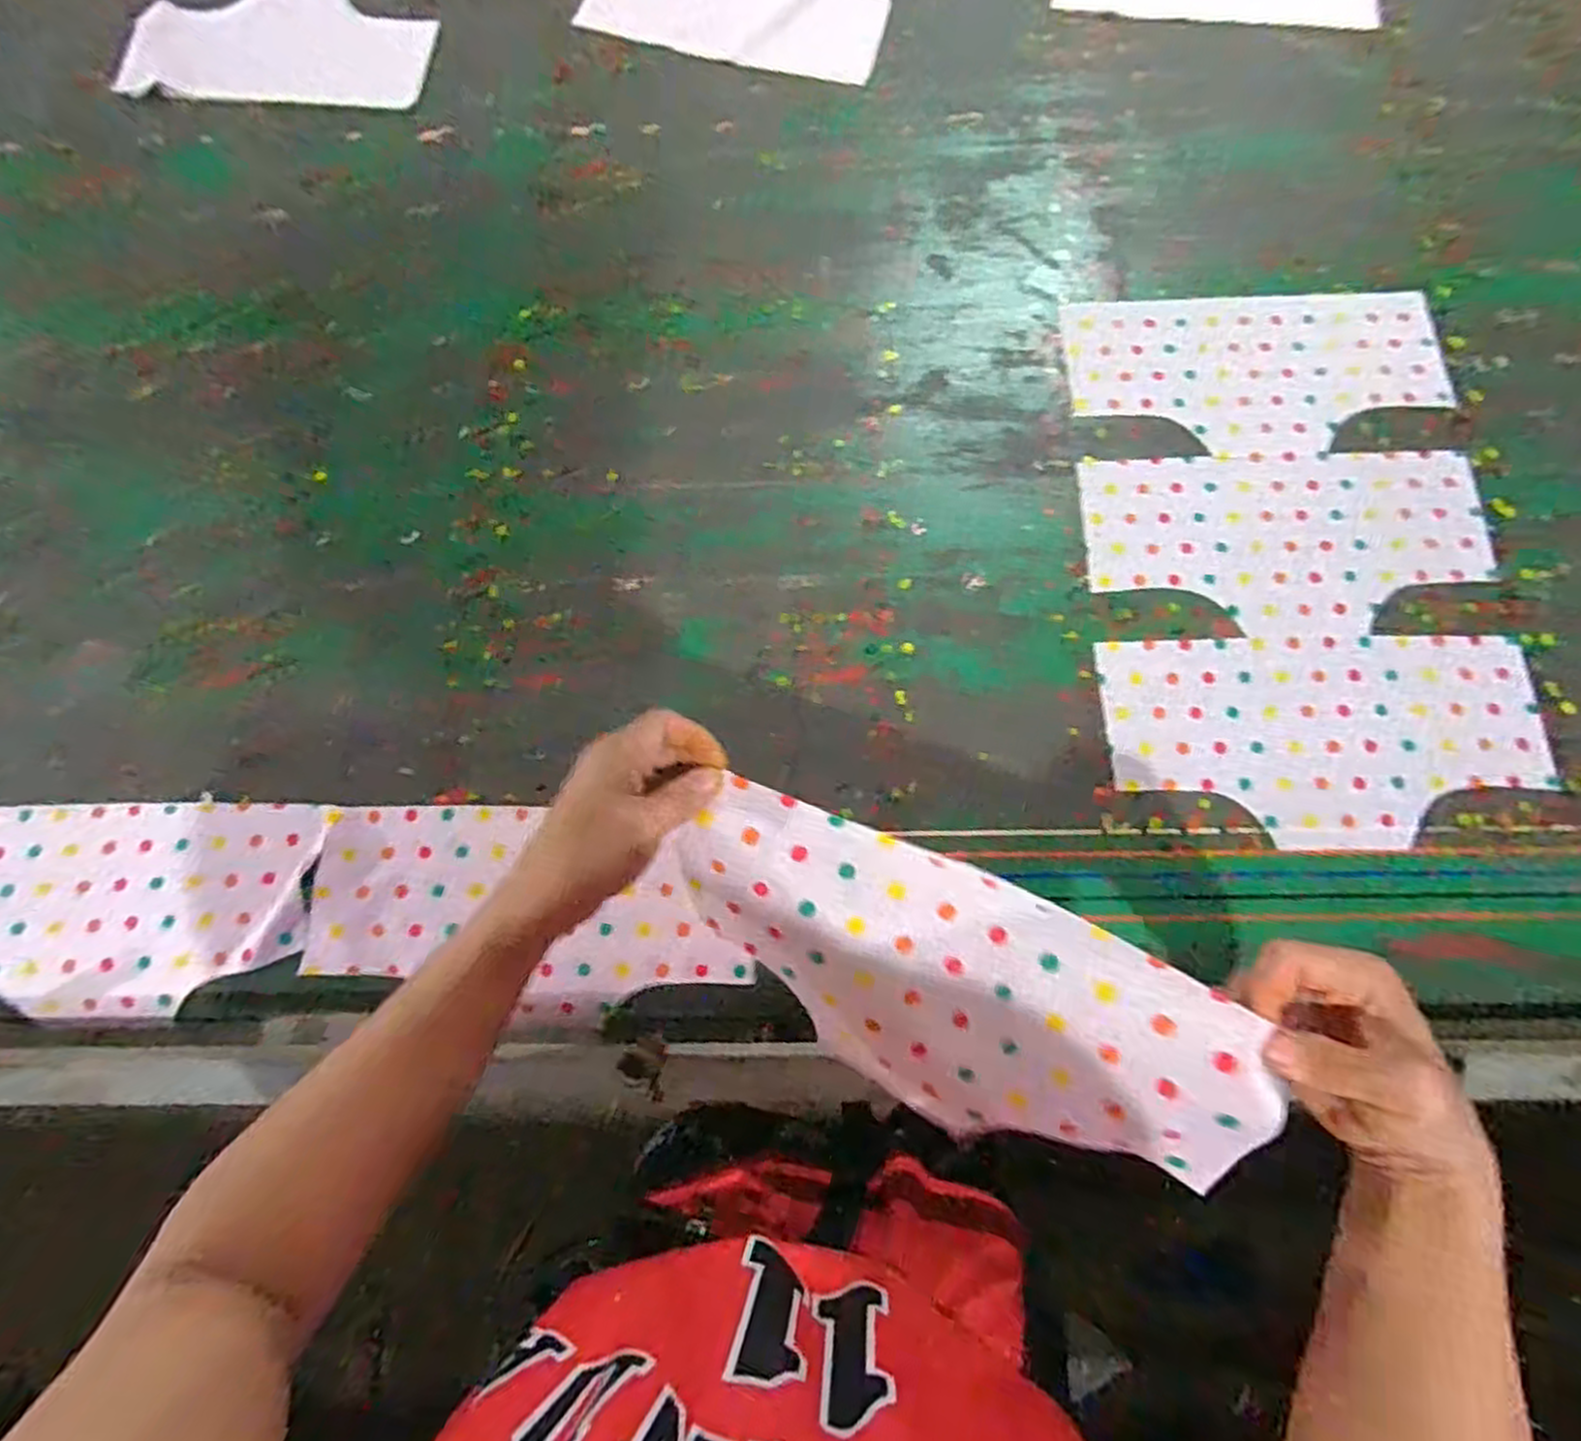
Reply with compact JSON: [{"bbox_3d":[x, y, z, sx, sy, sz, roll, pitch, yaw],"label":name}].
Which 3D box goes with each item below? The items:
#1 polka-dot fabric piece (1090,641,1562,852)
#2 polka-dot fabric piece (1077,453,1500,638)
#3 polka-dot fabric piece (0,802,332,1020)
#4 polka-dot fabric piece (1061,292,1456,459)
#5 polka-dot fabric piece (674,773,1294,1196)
[{"bbox_3d":[0.409,0.012,0.584,0.319,0.004,0.163,-2,74,1],"label":"polka-dot fabric piece"},{"bbox_3d":[0.411,-0.148,0.632,0.319,0.005,0.161,-2,74,2],"label":"polka-dot fabric piece"},{"bbox_3d":[-0.521,0.137,0.567,0.323,0.017,0.152,0,74,2],"label":"polka-dot fabric piece"},{"bbox_3d":[0.414,-0.307,0.677,0.320,0.005,0.163,-1,74,2],"label":"polka-dot fabric piece"},{"bbox_3d":[0.080,0.153,0.426,0.312,0.040,0.157,25,114,15],"label":"polka-dot fabric piece"}]

